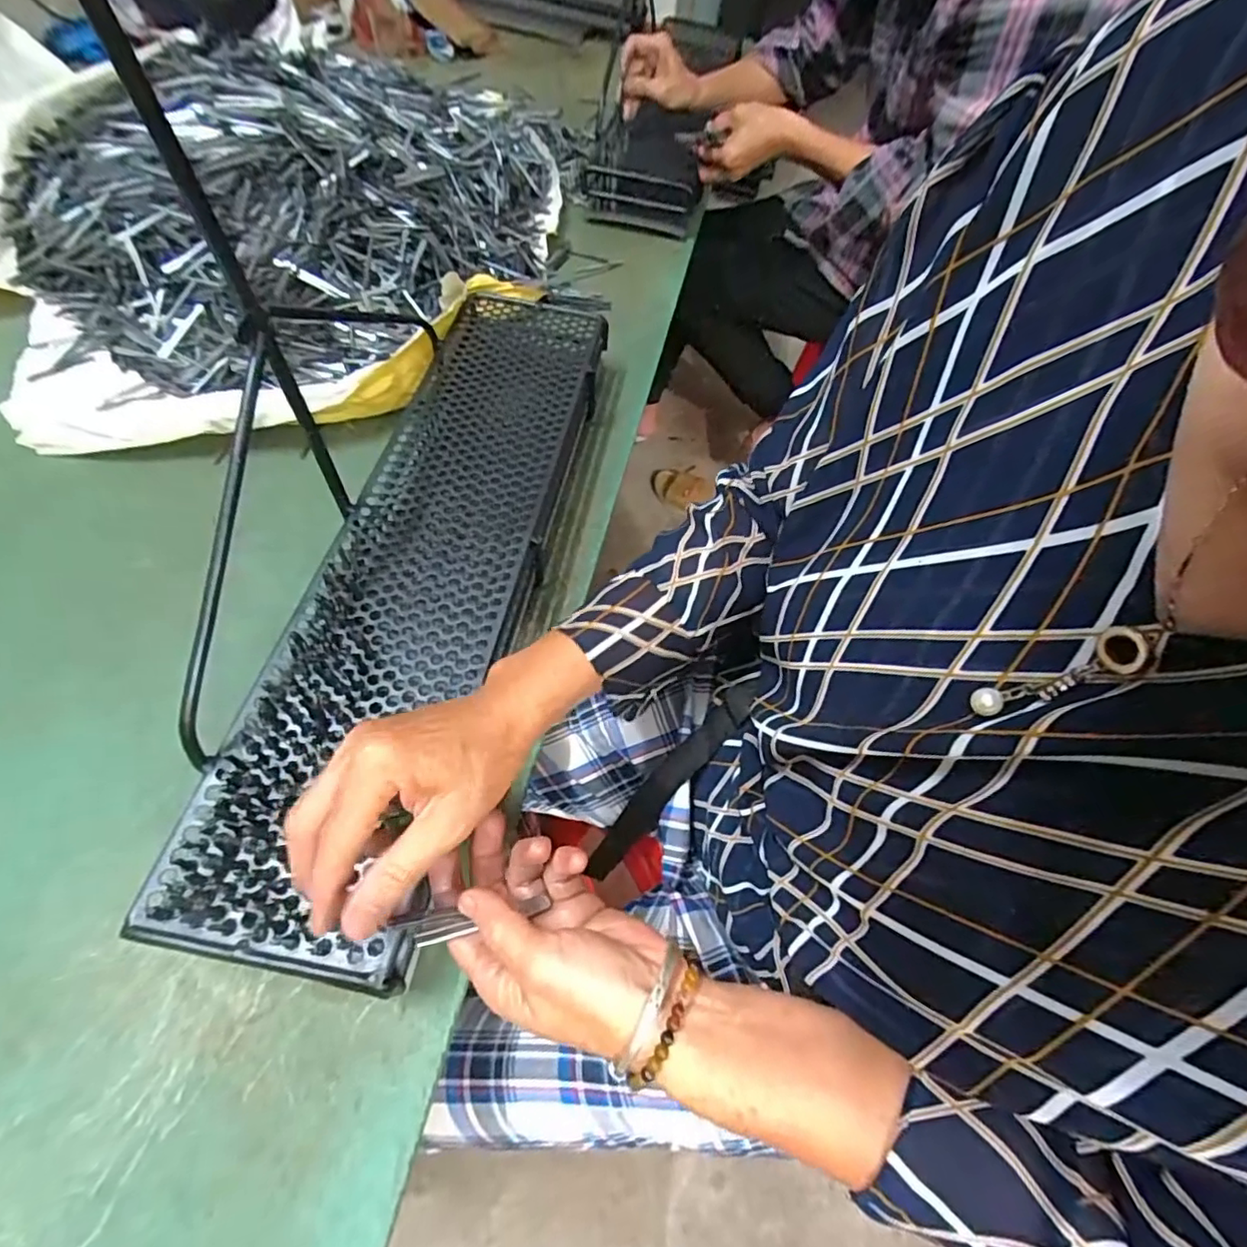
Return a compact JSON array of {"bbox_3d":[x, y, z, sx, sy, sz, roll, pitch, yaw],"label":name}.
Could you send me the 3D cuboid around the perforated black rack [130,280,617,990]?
[{"bbox_3d":[-0.138,-0.076,0.467,0.150,0.031,0.598,11,60,2],"label":"perforated black rack"}]

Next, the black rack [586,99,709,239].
[{"bbox_3d":[0.032,-0.615,0.822,0.157,0.105,0.119,10,60,1],"label":"black rack"}]

